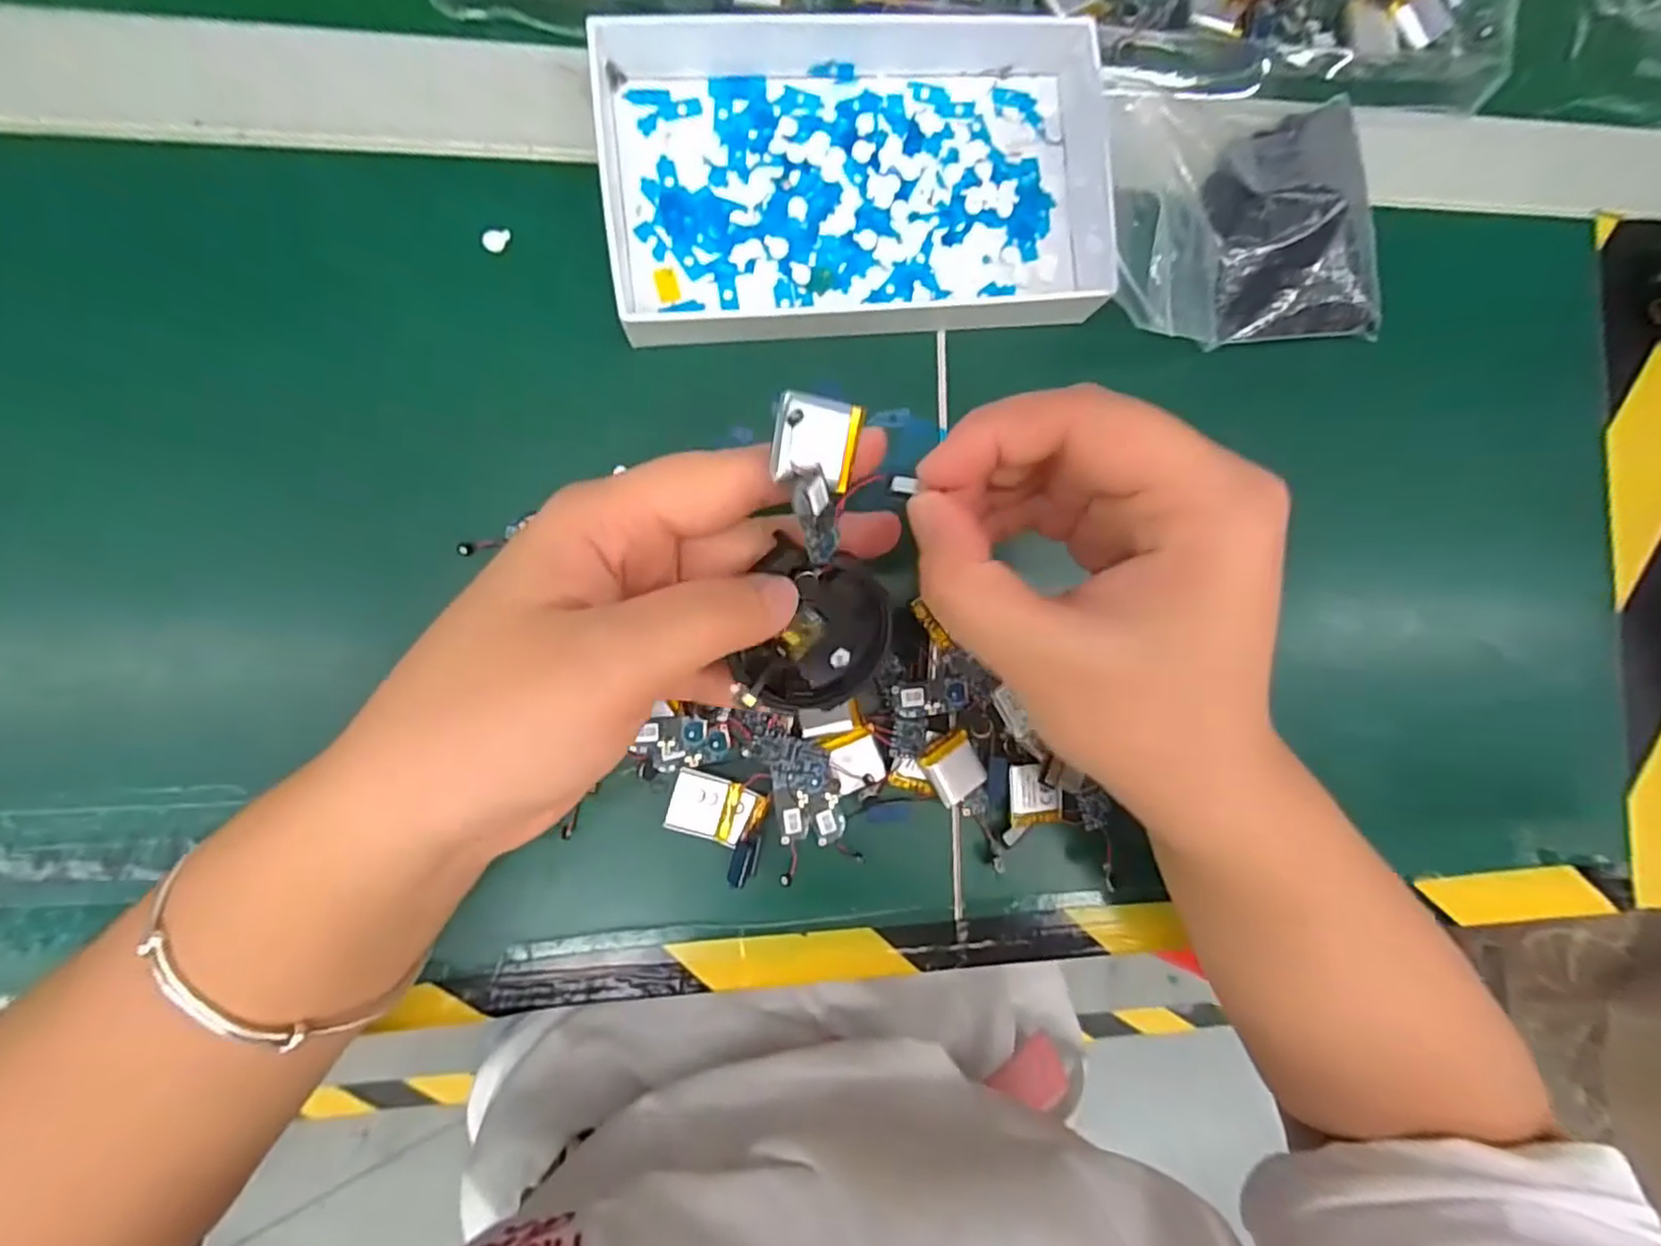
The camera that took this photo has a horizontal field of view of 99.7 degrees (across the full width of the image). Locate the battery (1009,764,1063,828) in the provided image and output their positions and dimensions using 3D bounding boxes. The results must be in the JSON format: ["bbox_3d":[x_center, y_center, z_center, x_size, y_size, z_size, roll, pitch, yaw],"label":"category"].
[{"bbox_3d":[0.077,0.064,0.262,0.020,0.004,0.023,-4,90,-7],"label":"battery"}]

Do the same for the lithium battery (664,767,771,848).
[{"bbox_3d":[-0.039,0.066,0.246,0.033,0.005,0.021,23,87,-7],"label":"lithium battery"}]

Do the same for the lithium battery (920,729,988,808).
[{"bbox_3d":[0.046,0.053,0.258,0.020,0.008,0.022,-29,93,-7],"label":"lithium battery"}]

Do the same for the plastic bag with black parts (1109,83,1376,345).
[{"bbox_3d":[0.153,-0.154,0.263,0.110,0.031,0.094,-8,91,-7],"label":"plastic bag with black parts"}]

